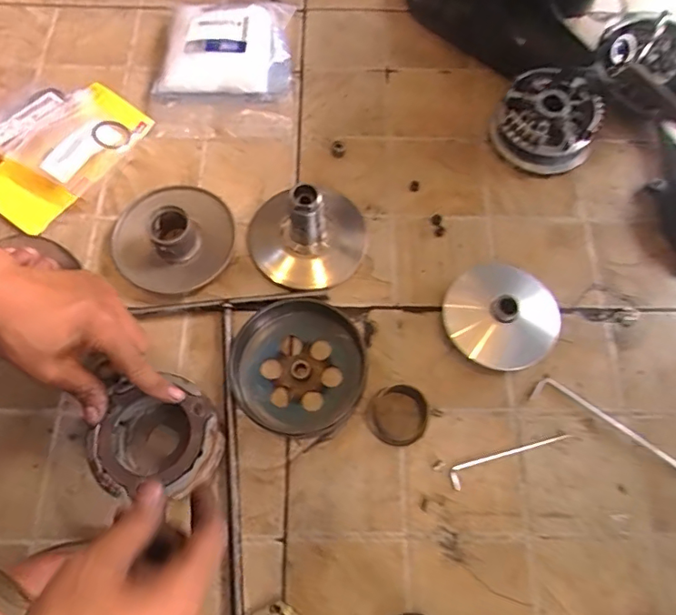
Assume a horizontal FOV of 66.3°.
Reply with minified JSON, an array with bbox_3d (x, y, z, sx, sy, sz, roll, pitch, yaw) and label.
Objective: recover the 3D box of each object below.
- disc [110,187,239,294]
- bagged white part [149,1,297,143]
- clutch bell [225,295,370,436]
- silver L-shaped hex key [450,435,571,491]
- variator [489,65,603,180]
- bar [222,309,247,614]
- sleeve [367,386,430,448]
[{"bbox_3d":[-0.163,-0.073,0.505,0.110,0.034,0.114,1,67,-1],"label":"disc"},{"bbox_3d":[-0.130,-0.273,0.587,0.160,0.040,0.176,-1,67,-2],"label":"bagged white part"},{"bbox_3d":[-0.036,0.053,0.459,0.115,0.031,0.116,1,67,-1],"label":"clutch bell"},{"bbox_3d":[0.149,0.128,0.447,0.112,0.004,0.017,-18,69,-9],"label":"silver L-shaped hex key"},{"bbox_3d":[0.224,-0.200,0.550,0.100,0.044,0.106,1,67,-1],"label":"variator"},{"bbox_3d":[-0.089,0.140,0.434,0.012,0.009,0.290,-6,68,-4],"label":"bar"},{"bbox_3d":[0.052,0.092,0.446,0.053,0.030,0.048,32,70,11],"label":"sleeve"}]

